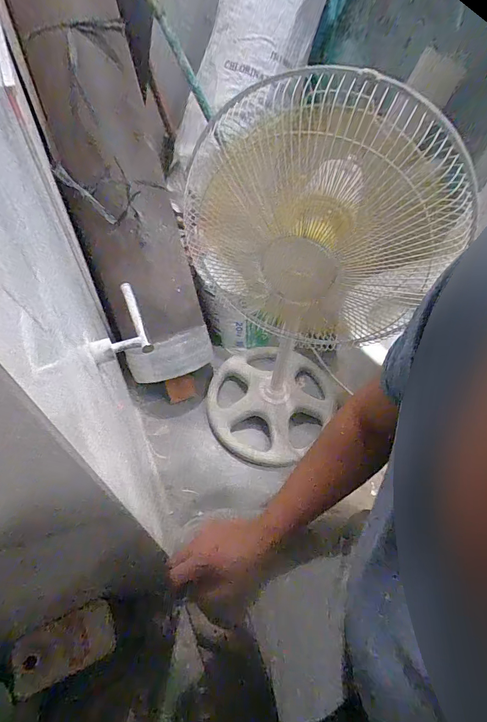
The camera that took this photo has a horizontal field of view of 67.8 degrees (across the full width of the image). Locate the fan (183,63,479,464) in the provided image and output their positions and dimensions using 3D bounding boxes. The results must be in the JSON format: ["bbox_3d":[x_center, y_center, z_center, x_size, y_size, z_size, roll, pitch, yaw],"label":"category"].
[{"bbox_3d":[0.101,-0.123,0.819,0.388,0.913,0.373,-15,57,-12],"label":"fan"}]

